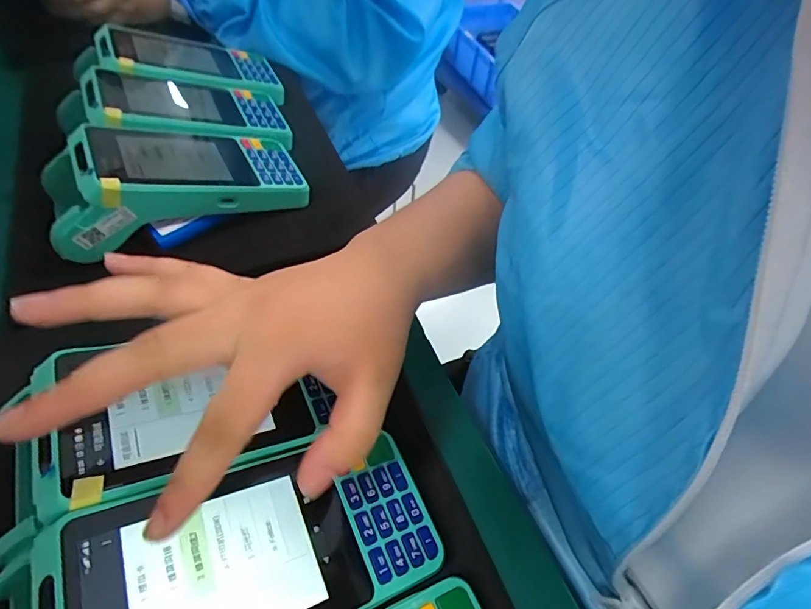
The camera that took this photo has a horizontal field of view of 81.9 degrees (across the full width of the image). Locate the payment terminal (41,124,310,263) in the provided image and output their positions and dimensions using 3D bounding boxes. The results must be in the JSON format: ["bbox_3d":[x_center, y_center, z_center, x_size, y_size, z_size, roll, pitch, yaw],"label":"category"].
[{"bbox_3d":[-0.164,-0.096,0.337,0.168,0.050,0.081,-20,57,-20],"label":"payment terminal"}]

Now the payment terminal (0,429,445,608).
[{"bbox_3d":[-0.065,0.108,0.192,0.156,0.034,0.073,-7,52,-30],"label":"payment terminal"}]

